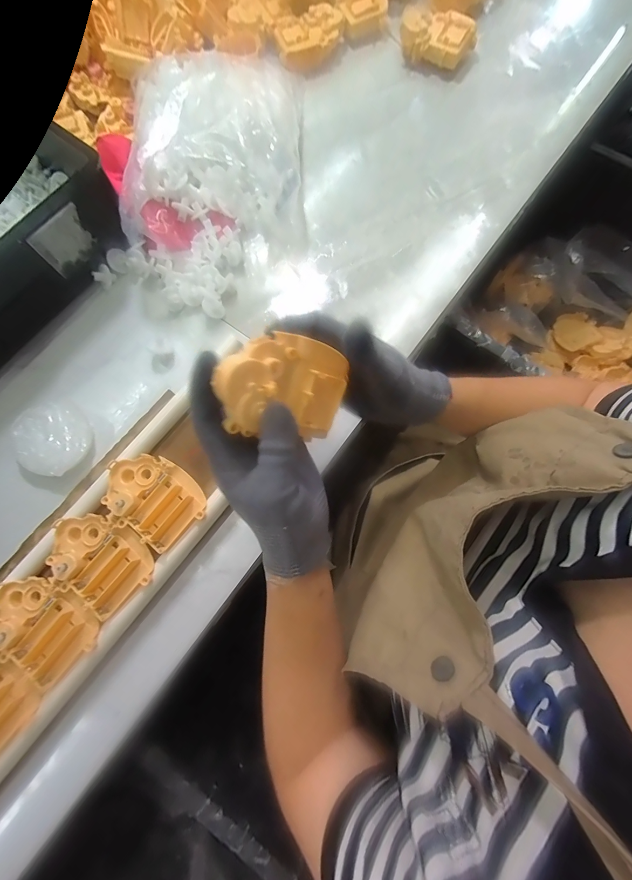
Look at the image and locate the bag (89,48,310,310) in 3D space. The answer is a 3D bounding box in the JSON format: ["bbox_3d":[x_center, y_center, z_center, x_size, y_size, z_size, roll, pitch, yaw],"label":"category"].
[{"bbox_3d":[-0.136,-0.334,0.420,0.243,0.093,0.352,2,76,2],"label":"bag"}]

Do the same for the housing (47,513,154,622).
[{"bbox_3d":[-0.208,0.111,0.325,0.102,0.015,0.072,31,79,9],"label":"housing"}]

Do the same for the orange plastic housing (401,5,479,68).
[{"bbox_3d":[0.167,-0.571,0.494,0.102,0.038,0.068,32,79,9],"label":"orange plastic housing"}]

